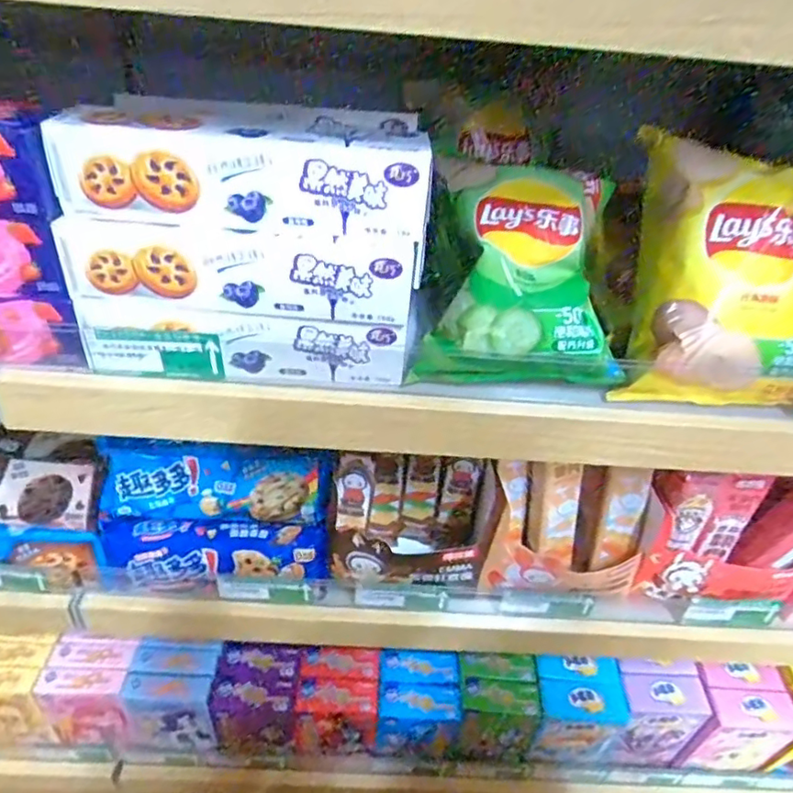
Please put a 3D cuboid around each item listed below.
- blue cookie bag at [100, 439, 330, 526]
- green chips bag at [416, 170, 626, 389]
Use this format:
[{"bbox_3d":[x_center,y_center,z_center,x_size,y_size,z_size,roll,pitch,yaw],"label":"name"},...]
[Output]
[{"bbox_3d":[-0.176,0.081,0.596,0.213,0.079,0.038,3,13,-3],"label":"blue cookie bag"},{"bbox_3d":[0.094,-0.088,0.451,0.146,0.160,0.060,1,1,-13],"label":"green chips bag"}]

